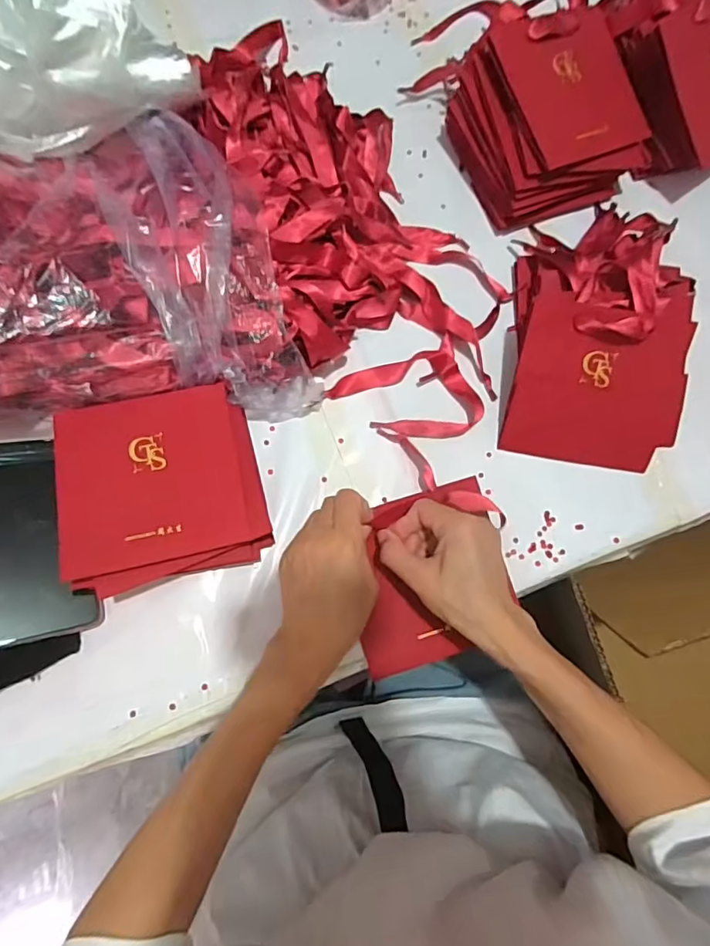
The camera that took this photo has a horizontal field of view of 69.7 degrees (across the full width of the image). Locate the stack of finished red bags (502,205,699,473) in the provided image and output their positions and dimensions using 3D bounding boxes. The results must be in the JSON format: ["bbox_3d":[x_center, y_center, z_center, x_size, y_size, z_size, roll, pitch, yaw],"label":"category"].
[{"bbox_3d":[0.237,-0.150,0.482,0.157,0.079,0.276,8,76,0],"label":"stack of finished red bags"}]

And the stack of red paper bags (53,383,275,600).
[{"bbox_3d":[-0.159,0.014,0.436,0.149,0.071,0.150,-13,77,-6],"label":"stack of red paper bags"}]

